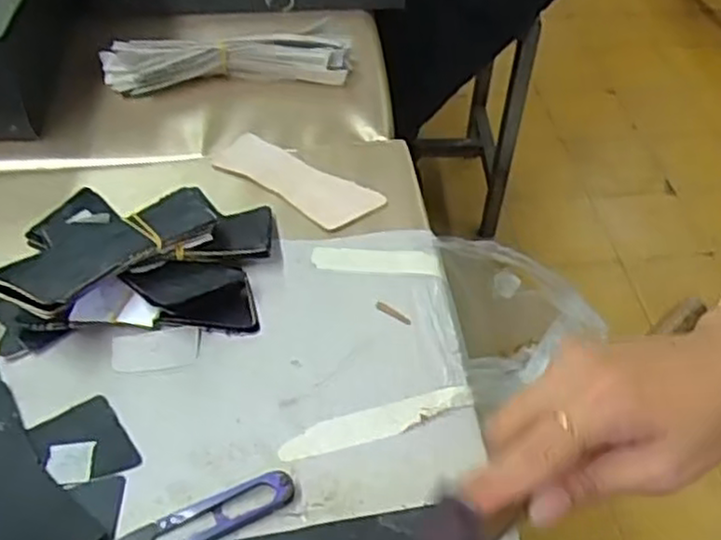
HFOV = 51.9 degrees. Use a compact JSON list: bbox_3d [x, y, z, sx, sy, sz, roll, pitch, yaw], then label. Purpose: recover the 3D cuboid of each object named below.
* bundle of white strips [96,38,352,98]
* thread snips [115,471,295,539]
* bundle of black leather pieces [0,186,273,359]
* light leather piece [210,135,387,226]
[{"bbox_3d":[-0.117,-0.179,0.647,0.212,0.032,0.045,0,47,-2],"label":"bundle of white strips"},{"bbox_3d":[-0.079,0.125,0.375,0.093,0.009,0.022,-18,50,-17],"label":"thread snips"},{"bbox_3d":[-0.141,-0.010,0.474,0.153,0.041,0.128,3,47,1],"label":"bundle of black leather pieces"},{"bbox_3d":[-0.051,-0.068,0.553,0.136,0.006,0.046,29,53,23],"label":"light leather piece"}]

